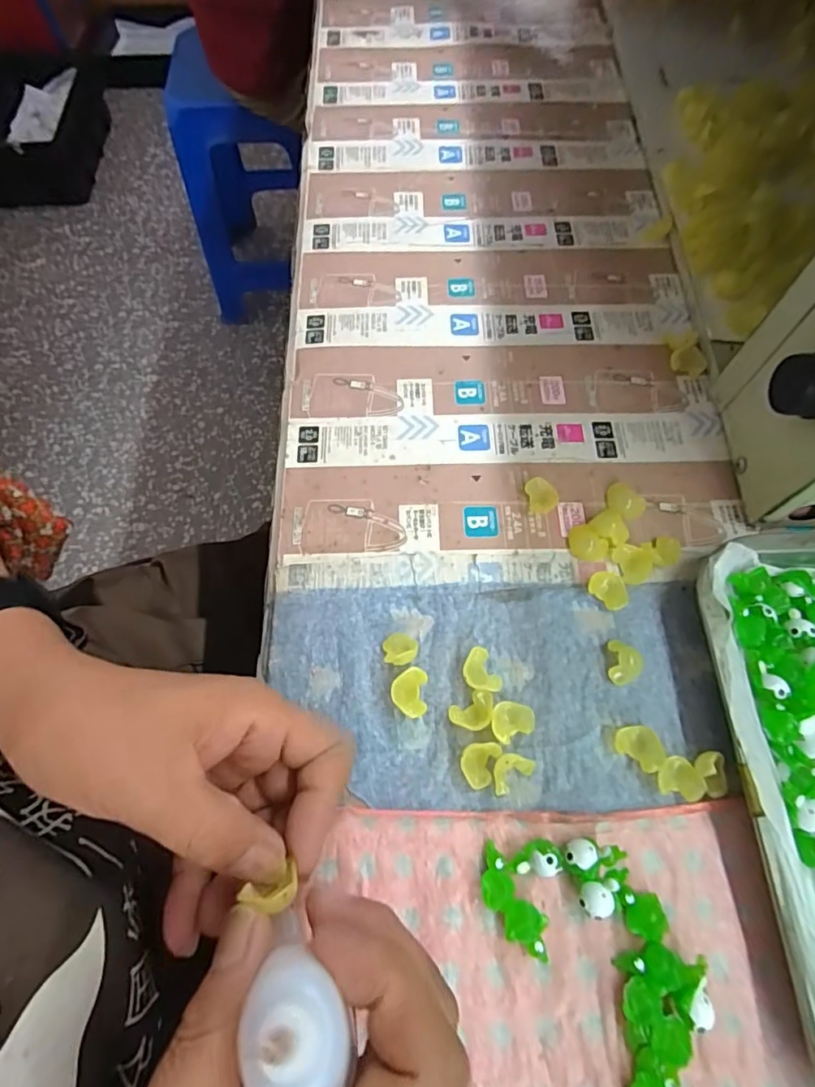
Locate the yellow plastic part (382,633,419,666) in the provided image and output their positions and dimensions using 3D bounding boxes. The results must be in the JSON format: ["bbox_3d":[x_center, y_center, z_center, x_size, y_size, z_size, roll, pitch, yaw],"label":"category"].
[{"bbox_3d":[-0.004,0.055,0.281,0.018,0.016,0.018,0,67,1],"label":"yellow plastic part"}]

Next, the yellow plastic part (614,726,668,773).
[{"bbox_3d":[0.115,0.100,0.265,0.023,0.011,0.018,36,73,15],"label":"yellow plastic part"}]

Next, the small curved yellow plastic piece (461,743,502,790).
[{"bbox_3d":[0.035,0.108,0.261,0.017,0.013,0.022,20,69,9],"label":"small curved yellow plastic piece"}]

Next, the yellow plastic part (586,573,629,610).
[{"bbox_3d":[0.113,0.026,0.298,0.022,0.011,0.017,35,72,14],"label":"yellow plastic part"}]

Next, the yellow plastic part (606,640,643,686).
[{"bbox_3d":[0.116,0.064,0.283,0.017,0.008,0.022,9,68,5],"label":"yellow plastic part"}]

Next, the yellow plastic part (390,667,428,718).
[{"bbox_3d":[0.001,0.077,0.275,0.018,0.010,0.024,2,67,2],"label":"yellow plastic part"}]

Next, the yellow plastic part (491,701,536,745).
[{"bbox_3d":[0.053,0.090,0.268,0.022,0.012,0.019,-11,68,-4],"label":"yellow plastic part"}]

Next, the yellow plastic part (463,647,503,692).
[{"bbox_3d":[0.037,0.068,0.278,0.017,0.010,0.023,-22,69,-8],"label":"yellow plastic part"}]

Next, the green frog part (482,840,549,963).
[{"bbox_3d":[0.047,0.162,0.239,0.018,0.014,0.047,-36,71,-13],"label":"green frog part"}]

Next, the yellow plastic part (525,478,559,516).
[{"bbox_3d":[0.081,-0.028,0.321,0.018,0.010,0.021,-12,68,-4],"label":"yellow plastic part"}]

